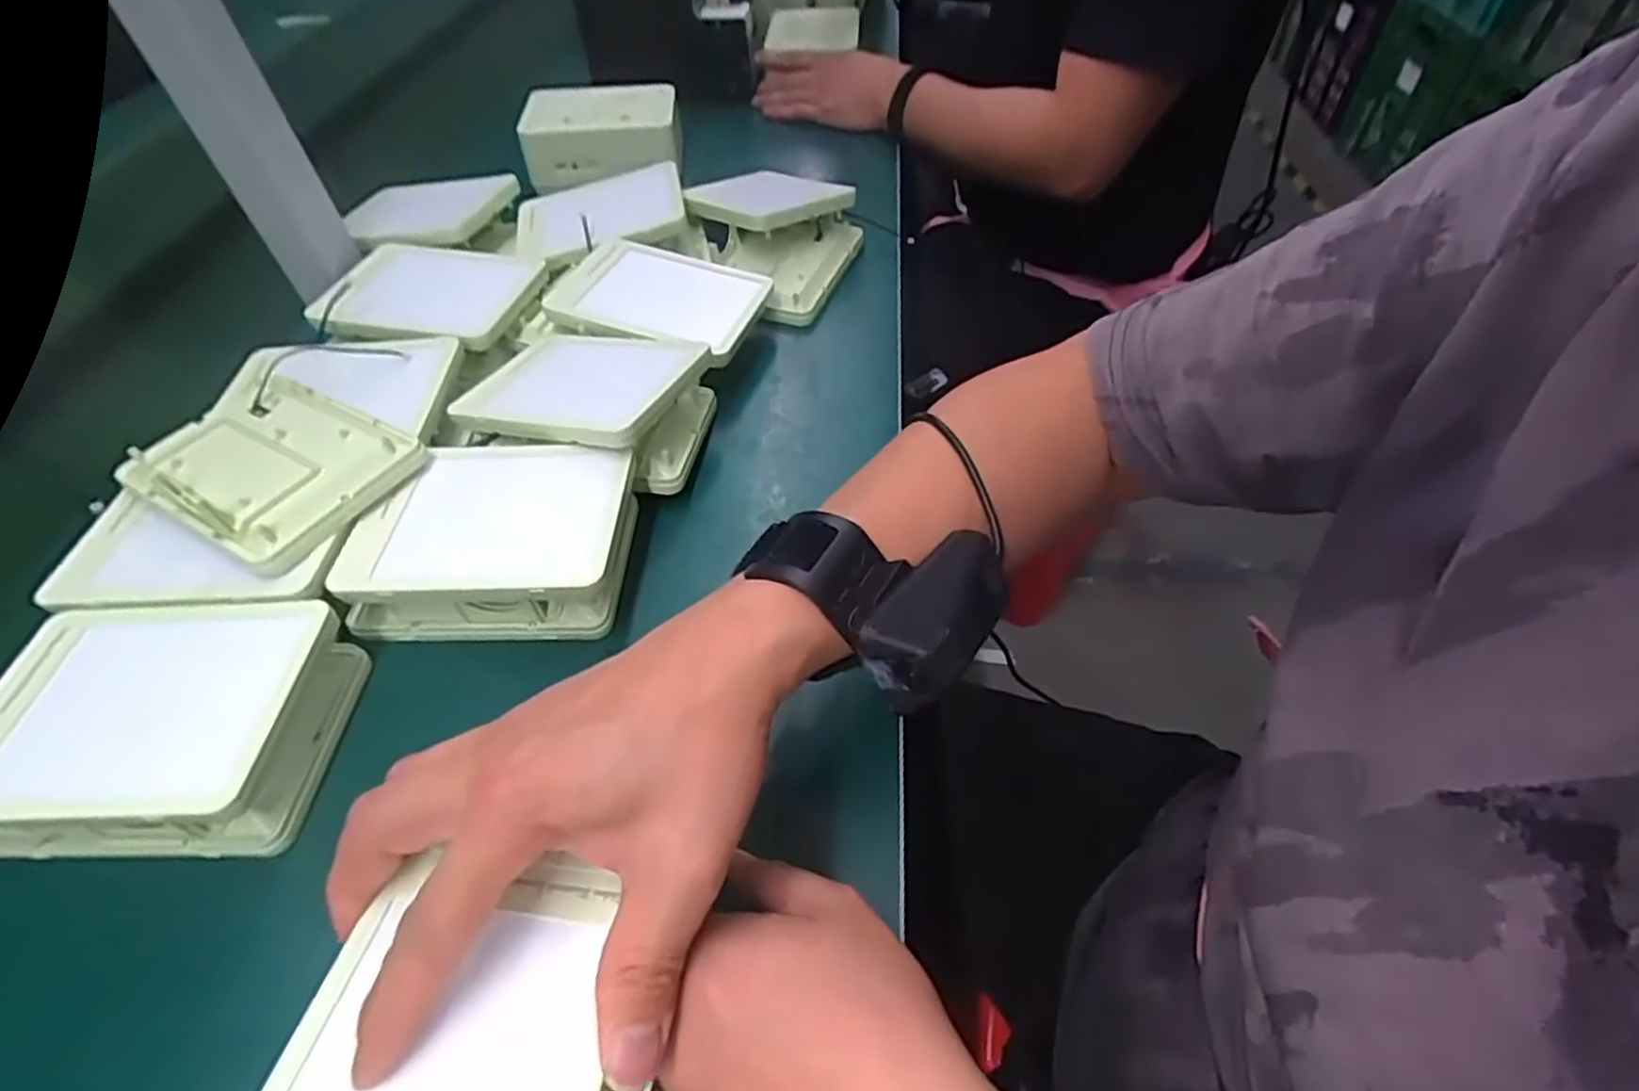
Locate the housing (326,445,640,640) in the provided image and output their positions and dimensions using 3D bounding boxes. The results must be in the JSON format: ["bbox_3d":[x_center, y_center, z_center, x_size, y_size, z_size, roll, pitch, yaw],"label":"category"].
[{"bbox_3d":[-0.175,-0.004,0.397,0.138,0.048,0.102,0,50,4],"label":"housing"}]

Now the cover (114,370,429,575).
[{"bbox_3d":[-0.297,-0.047,0.395,0.140,0.026,0.096,21,54,20],"label":"cover"}]

